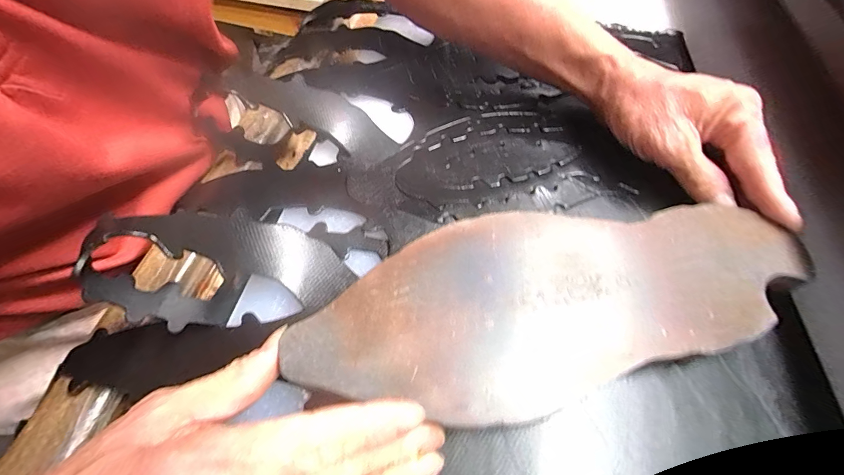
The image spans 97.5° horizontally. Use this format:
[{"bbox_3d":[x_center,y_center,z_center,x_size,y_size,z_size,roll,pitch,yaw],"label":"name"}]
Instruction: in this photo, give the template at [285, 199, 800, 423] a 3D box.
[{"bbox_3d":[0.075,0.031,0.206,0.281,0.011,0.102,-12,62,-10],"label":"template"}]

